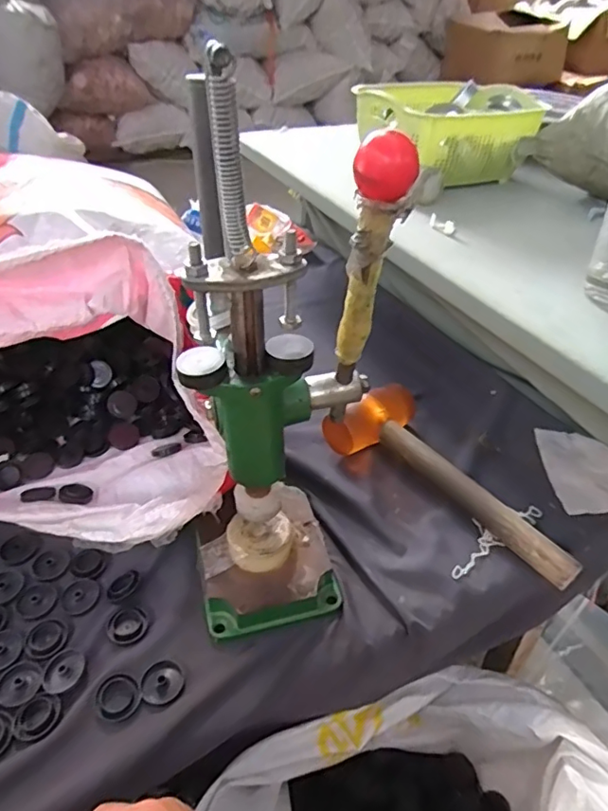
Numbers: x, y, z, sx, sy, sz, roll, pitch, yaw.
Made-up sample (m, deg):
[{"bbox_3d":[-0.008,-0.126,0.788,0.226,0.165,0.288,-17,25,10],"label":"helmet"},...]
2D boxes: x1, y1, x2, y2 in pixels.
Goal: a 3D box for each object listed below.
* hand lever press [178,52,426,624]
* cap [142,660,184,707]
[{"bbox_3d":[-0.018,0.005,0.372,0.144,0.383,0.095,-10,41,-14],"label":"hand lever press"},{"bbox_3d":[-0.111,0.218,0.422,0.030,0.007,0.035,-8,41,-11],"label":"cap"}]

